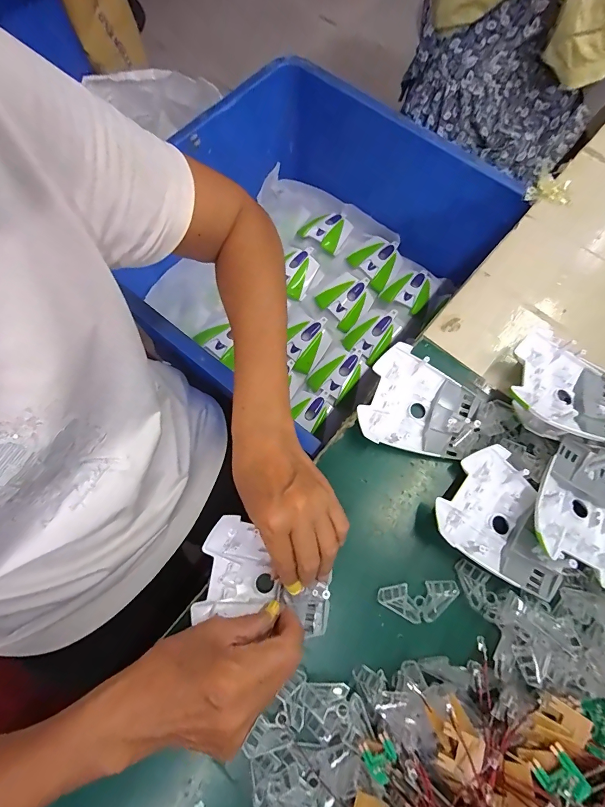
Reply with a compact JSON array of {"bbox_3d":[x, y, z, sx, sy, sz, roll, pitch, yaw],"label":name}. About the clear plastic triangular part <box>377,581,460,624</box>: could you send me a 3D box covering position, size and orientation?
[{"bbox_3d":[0.100,0.169,0.319,0.067,0.006,0.029,-5,72,0],"label":"clear plastic triangular part"}]

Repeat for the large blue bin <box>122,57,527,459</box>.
[{"bbox_3d":[-0.016,-0.229,0.619,0.478,0.212,0.480,37,77,13],"label":"large blue bin"}]

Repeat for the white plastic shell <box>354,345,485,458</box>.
[{"bbox_3d":[0.115,0.004,0.365,0.106,0.026,0.098,21,74,8],"label":"white plastic shell"}]

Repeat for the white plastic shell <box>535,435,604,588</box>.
[{"bbox_3d":[0.246,0.089,0.318,0.095,0.035,0.107,24,74,9],"label":"white plastic shell"}]

